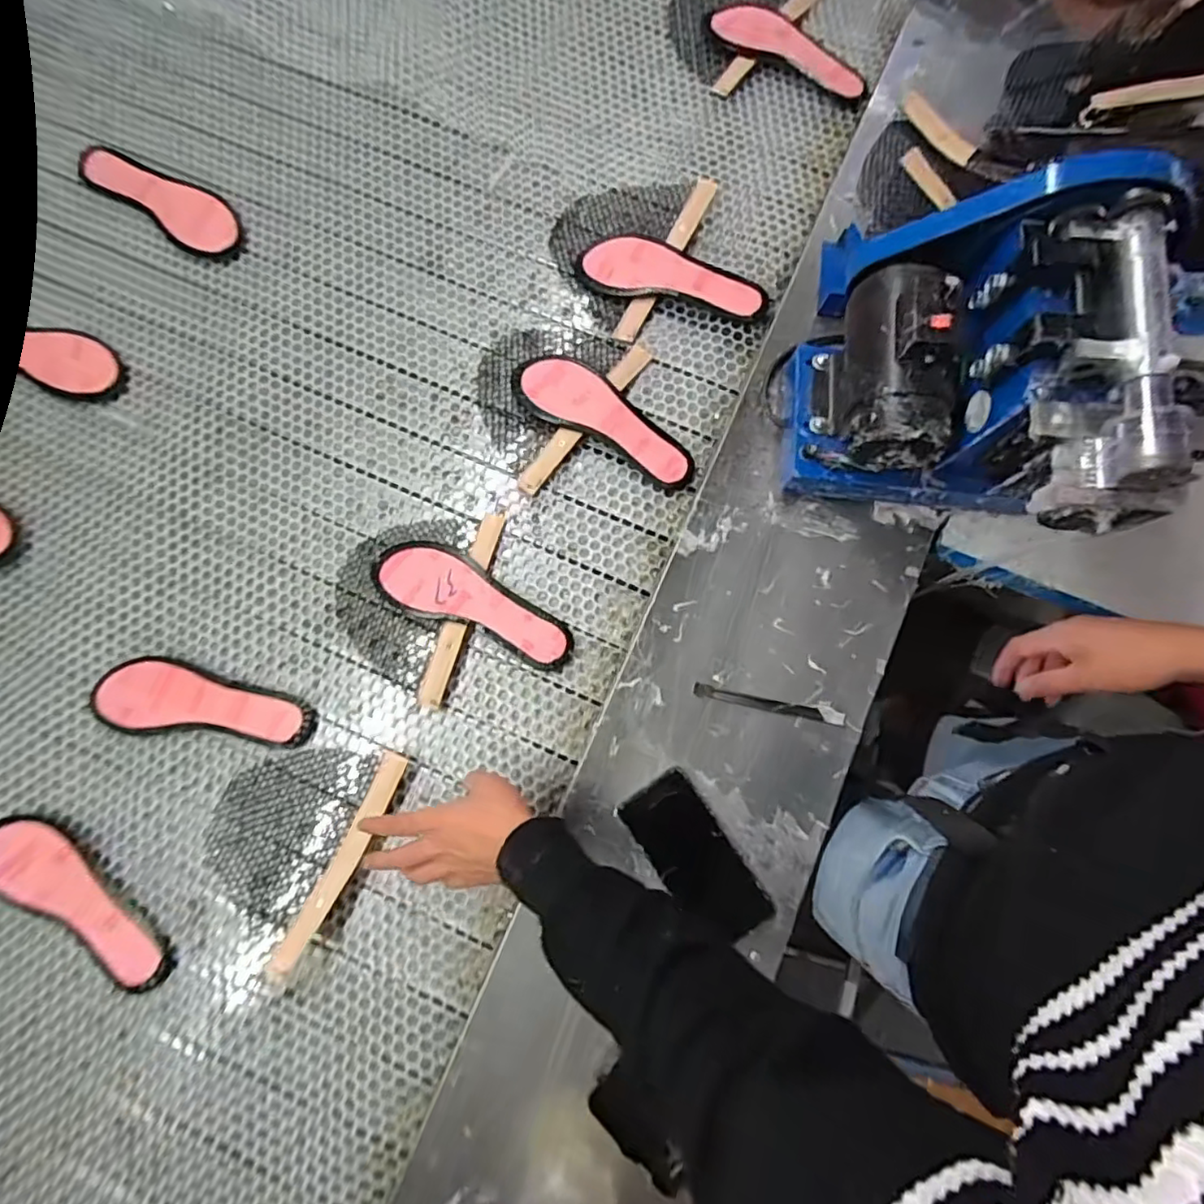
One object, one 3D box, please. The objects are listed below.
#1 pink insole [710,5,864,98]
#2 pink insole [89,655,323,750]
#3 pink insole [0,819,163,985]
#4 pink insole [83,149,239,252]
[{"bbox_3d":[0.241,-0.713,0.775,0.213,0.022,0.049,31,81,5],"label":"pink insole"},{"bbox_3d":[-0.425,0.105,0.640,0.235,0.016,0.074,6,80,1],"label":"pink insole"},{"bbox_3d":[-0.528,0.297,0.609,0.215,0.019,0.067,32,81,5],"label":"pink insole"},{"bbox_3d":[-0.546,-0.506,0.752,0.222,0.011,0.068,34,82,6],"label":"pink insole"}]

